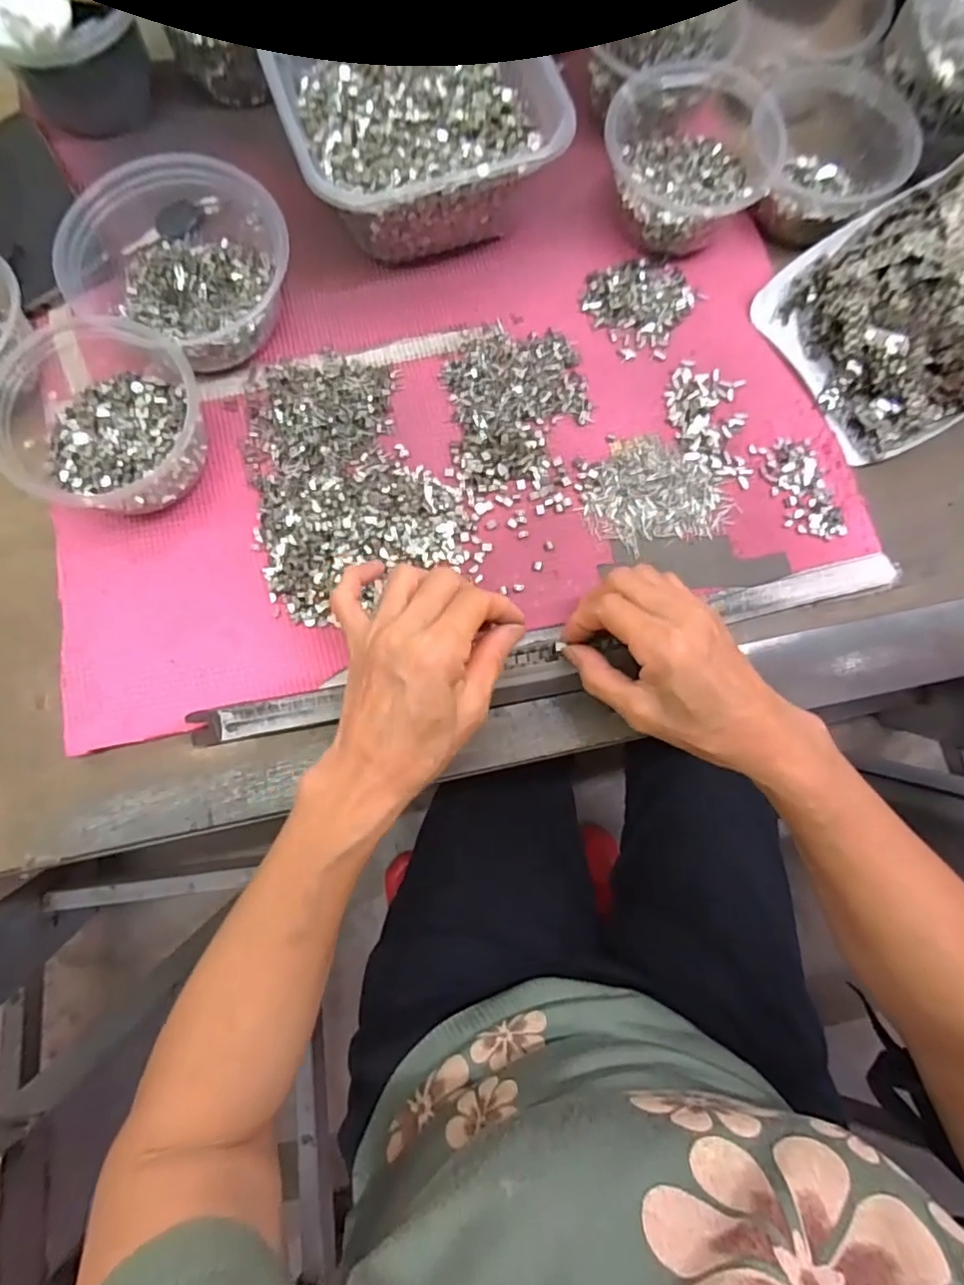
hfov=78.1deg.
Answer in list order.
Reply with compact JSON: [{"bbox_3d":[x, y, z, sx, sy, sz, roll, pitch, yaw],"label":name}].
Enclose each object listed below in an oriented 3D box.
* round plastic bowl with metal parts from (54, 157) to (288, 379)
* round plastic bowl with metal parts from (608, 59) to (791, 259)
[{"bbox_3d":[-0.200,-0.248,0.391,0.129,0.059,0.139,0,79,-1],"label":"round plastic bowl with metal parts"},{"bbox_3d":[0.143,-0.344,0.421,0.112,0.058,0.119,0,79,-1],"label":"round plastic bowl with metal parts"}]

